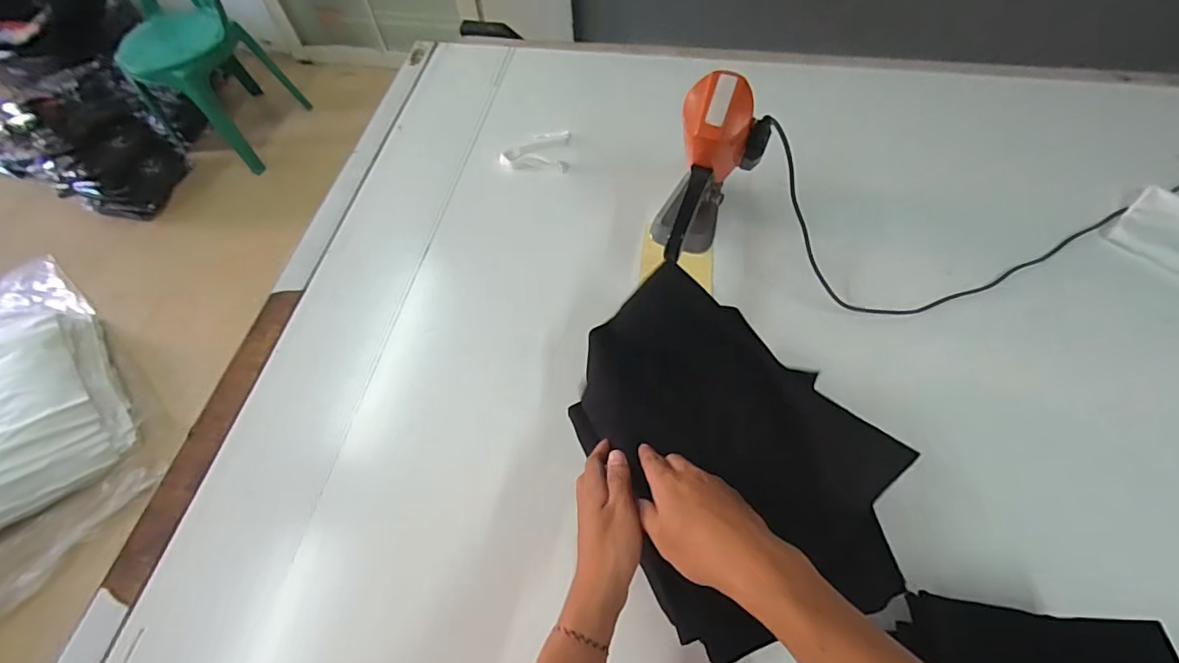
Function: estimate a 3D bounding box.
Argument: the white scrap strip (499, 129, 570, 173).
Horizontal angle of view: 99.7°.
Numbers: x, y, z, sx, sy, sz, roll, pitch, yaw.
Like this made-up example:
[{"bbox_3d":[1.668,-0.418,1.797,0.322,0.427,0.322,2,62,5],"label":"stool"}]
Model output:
[{"bbox_3d":[-0.094,-0.318,0.876,0.117,0.009,0.093,0,60,3],"label":"white scrap strip"}]

